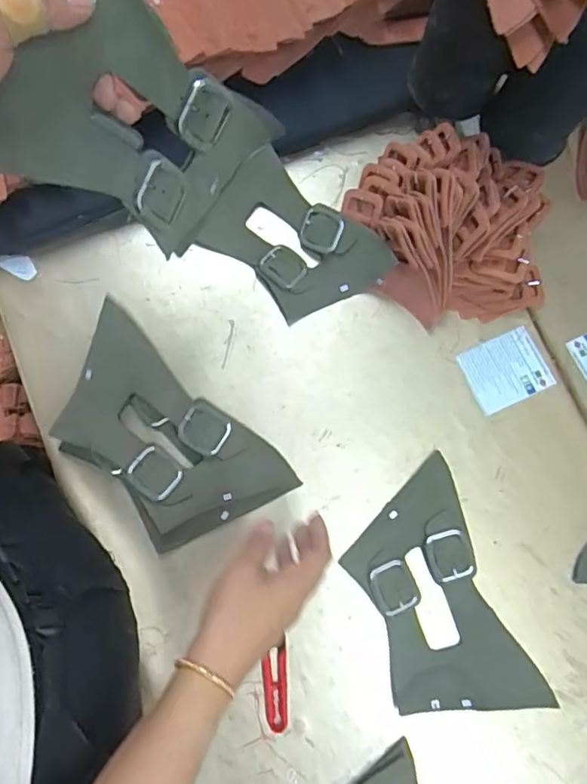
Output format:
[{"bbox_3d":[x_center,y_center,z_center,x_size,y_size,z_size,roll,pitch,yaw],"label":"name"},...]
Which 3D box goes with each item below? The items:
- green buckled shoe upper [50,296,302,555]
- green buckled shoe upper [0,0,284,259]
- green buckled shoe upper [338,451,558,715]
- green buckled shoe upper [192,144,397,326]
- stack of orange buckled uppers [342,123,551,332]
[{"bbox_3d":[-0.138,0.045,0.552,0.255,0.030,0.137,41,82,7],"label":"green buckled shoe upper"},{"bbox_3d":[-0.101,-0.180,0.369,0.049,0.236,0.136,27,96,32],"label":"green buckled shoe upper"},{"bbox_3d":[0.138,0.204,0.535,0.133,0.020,0.238,-22,80,-5],"label":"green buckled shoe upper"},{"bbox_3d":[-0.006,-0.163,0.597,0.196,0.026,0.122,44,82,7],"label":"green buckled shoe upper"},{"bbox_3d":[0.156,-0.174,0.571,0.204,0.098,0.188,-10,80,-3],"label":"stack of orange buckled uppers"}]

